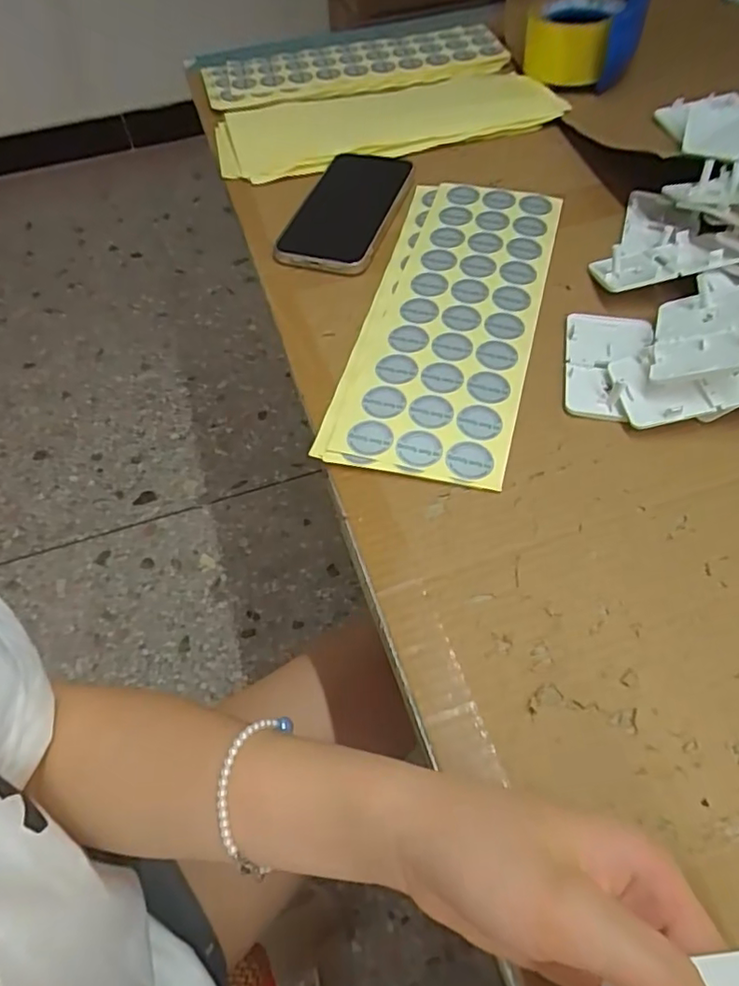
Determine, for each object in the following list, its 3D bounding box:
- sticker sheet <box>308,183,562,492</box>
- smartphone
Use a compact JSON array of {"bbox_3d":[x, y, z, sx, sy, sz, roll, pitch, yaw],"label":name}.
[{"bbox_3d":[0.058,-0.126,0.397,0.110,0.005,0.288,12,59,11],"label":"sticker sheet"},{"bbox_3d":[-0.017,-0.231,0.466,0.080,0.014,0.158,14,59,12],"label":"smartphone"}]

